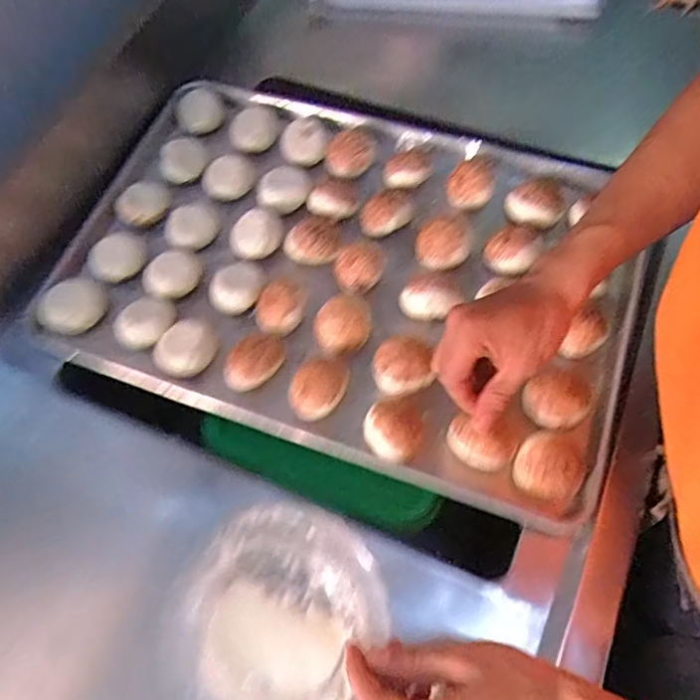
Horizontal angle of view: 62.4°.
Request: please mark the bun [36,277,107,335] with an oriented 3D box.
[{"bbox_3d":[-0.303,-0.049,0.629,0.065,0.024,0.069,-2,65,3],"label":"bun"}]

